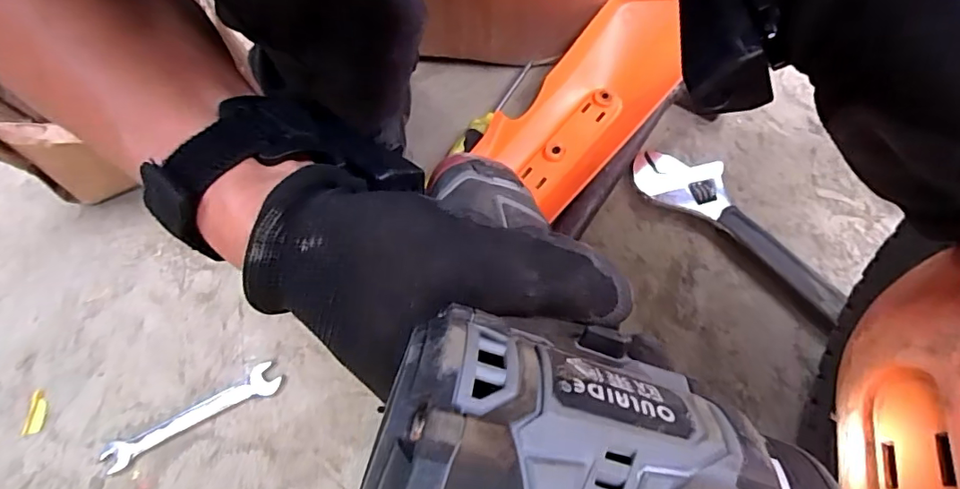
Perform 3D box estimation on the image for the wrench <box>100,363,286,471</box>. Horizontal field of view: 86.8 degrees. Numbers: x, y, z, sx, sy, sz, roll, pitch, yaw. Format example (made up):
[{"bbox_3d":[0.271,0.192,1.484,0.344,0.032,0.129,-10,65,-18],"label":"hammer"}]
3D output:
[{"bbox_3d":[-0.217,0.129,0.383,0.129,0.004,0.024,-26,65,-11],"label":"wrench"}]

